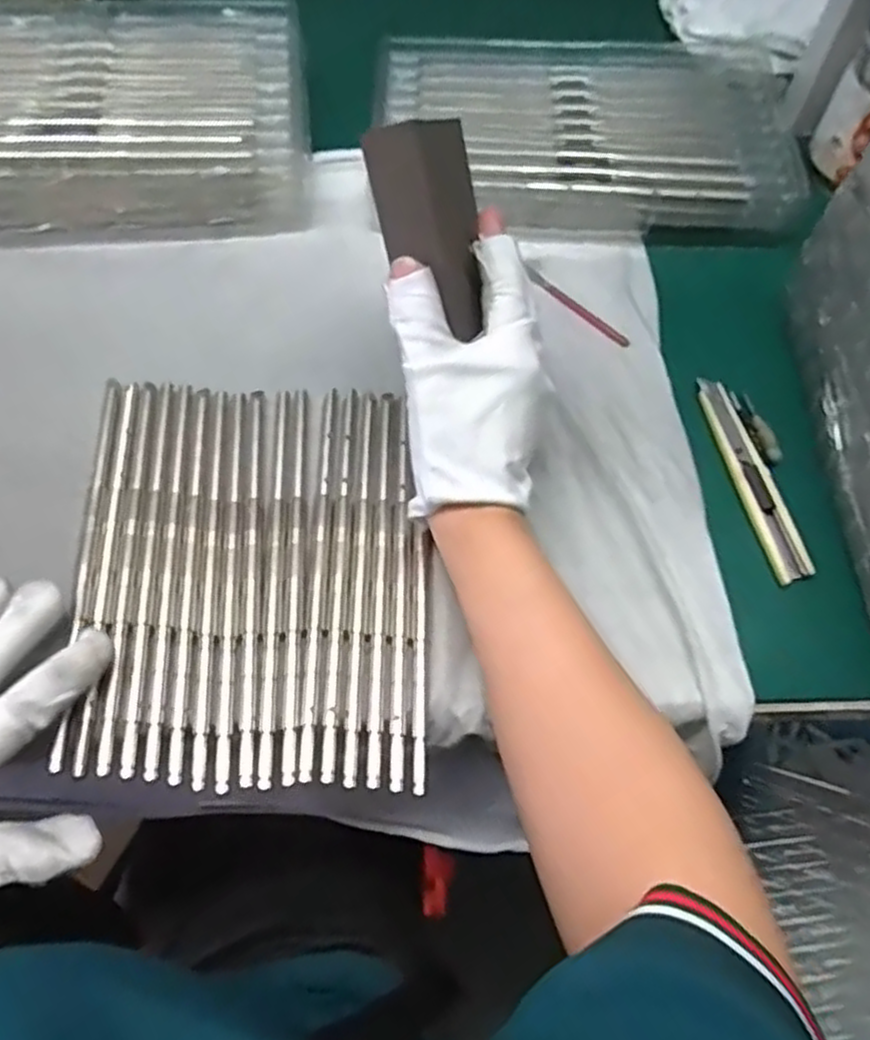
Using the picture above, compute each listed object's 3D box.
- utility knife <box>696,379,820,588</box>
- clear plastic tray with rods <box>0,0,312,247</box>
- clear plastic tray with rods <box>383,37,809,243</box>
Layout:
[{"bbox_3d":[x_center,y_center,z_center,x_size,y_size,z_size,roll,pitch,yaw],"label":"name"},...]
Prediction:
[{"bbox_3d":[0.172,-0.025,0.419,0.021,0.004,0.126,-10,63,-8],"label":"utility knife"},{"bbox_3d":[-0.231,-0.272,0.511,0.282,0.056,0.172,-6,62,-6],"label":"clear plastic tray with rods"},{"bbox_3d":[0.110,-0.268,0.536,0.276,0.034,0.174,-1,62,-3],"label":"clear plastic tray with rods"}]

